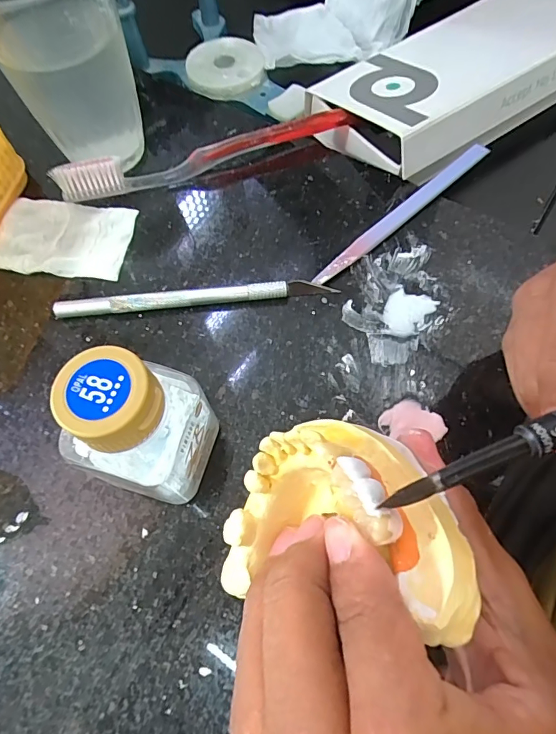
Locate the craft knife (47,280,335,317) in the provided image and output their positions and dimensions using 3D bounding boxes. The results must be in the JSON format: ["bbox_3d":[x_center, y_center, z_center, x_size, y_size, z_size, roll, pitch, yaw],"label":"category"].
[{"bbox_3d":[-0.042,-0.034,0.222,0.136,0.008,0.008,-6,65,0],"label":"craft knife"}]

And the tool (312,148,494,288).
[{"bbox_3d":[0.070,-0.084,0.241,0.134,0.004,0.009,-40,70,-14],"label":"tool"}]

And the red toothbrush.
[{"bbox_3d":[-0.041,-0.123,0.254,0.168,0.024,0.010,-18,66,-5],"label":"red toothbrush"}]

